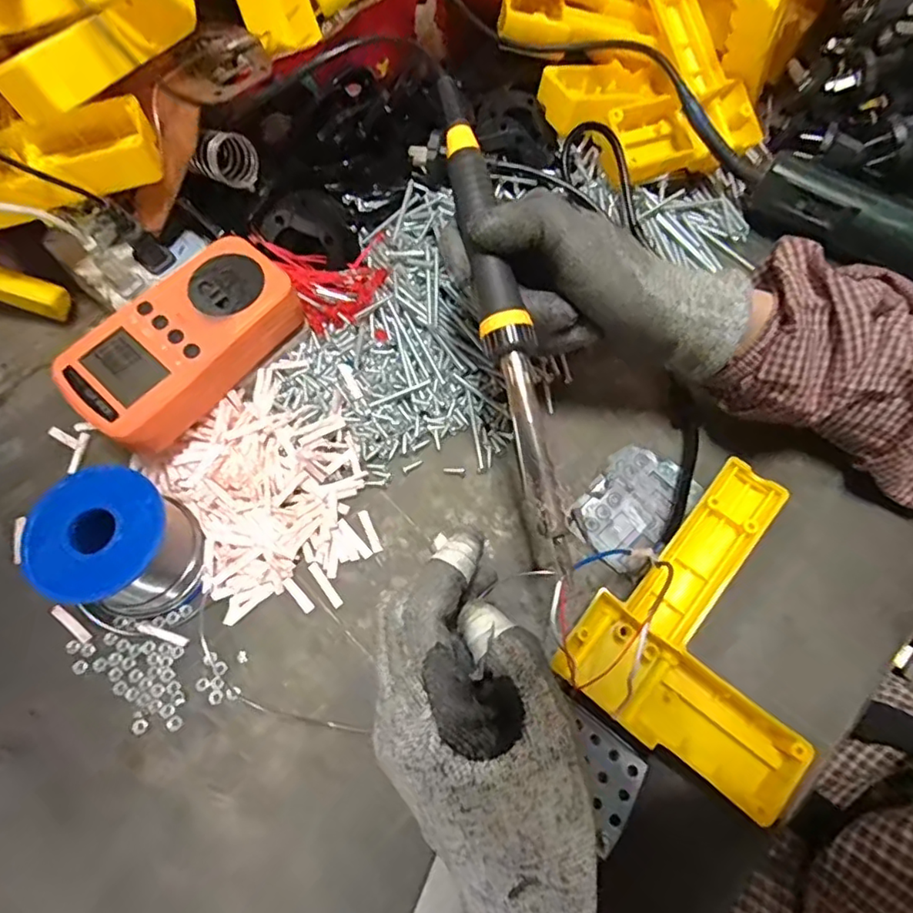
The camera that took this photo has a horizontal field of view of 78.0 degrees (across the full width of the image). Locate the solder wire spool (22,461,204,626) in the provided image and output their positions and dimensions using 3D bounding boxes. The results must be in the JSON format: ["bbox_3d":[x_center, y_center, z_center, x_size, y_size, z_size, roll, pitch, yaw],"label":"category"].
[{"bbox_3d":[-0.173,0.047,0.294,0.065,0.062,0.066,0,68,0],"label":"solder wire spool"}]

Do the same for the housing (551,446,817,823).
[{"bbox_3d":[0.138,0.088,0.285,0.120,0.042,0.141,35,72,13],"label":"housing"}]

